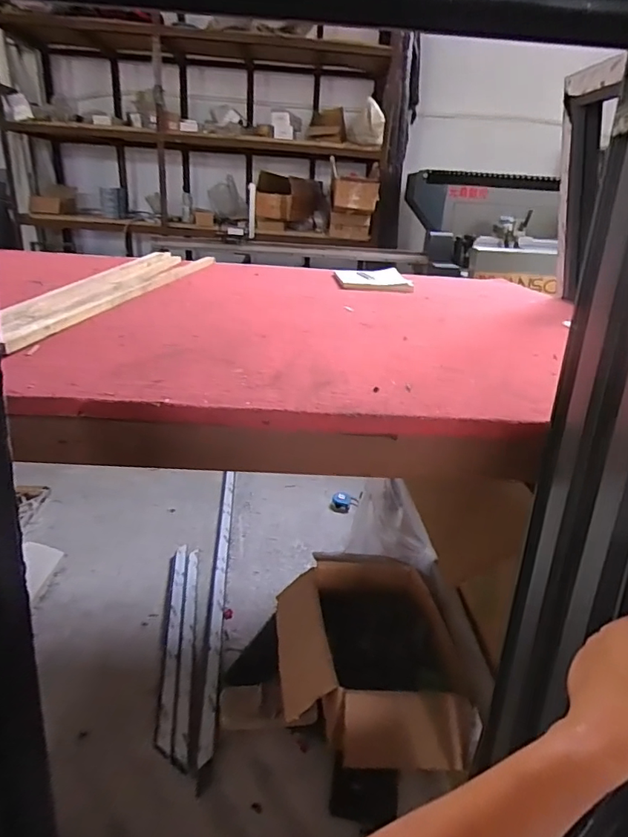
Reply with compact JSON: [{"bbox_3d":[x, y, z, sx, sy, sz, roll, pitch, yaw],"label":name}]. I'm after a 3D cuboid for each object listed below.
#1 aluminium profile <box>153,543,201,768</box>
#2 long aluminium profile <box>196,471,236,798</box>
[{"bbox_3d":[-0.321,0.517,1.198,0.074,0.032,0.602,-1,25,-10],"label":"aluminium profile"},{"bbox_3d":[-0.259,0.439,1.380,0.040,0.034,1.058,0,25,-6],"label":"long aluminium profile"}]

